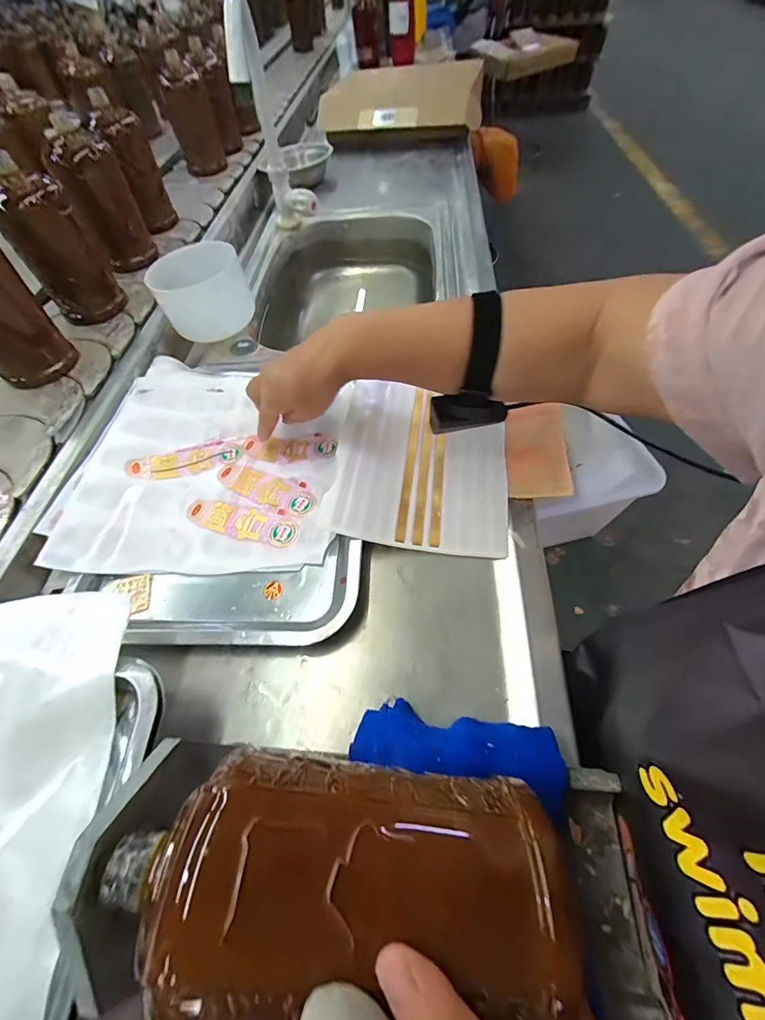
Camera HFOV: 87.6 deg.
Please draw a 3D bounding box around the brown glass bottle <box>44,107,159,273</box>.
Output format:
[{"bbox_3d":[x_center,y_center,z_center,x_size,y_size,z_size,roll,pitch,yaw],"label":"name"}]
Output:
[{"bbox_3d":[-0.444,-0.495,0.634,0.094,0.157,0.078,-24,60,-13],"label":"brown glass bottle"}]

